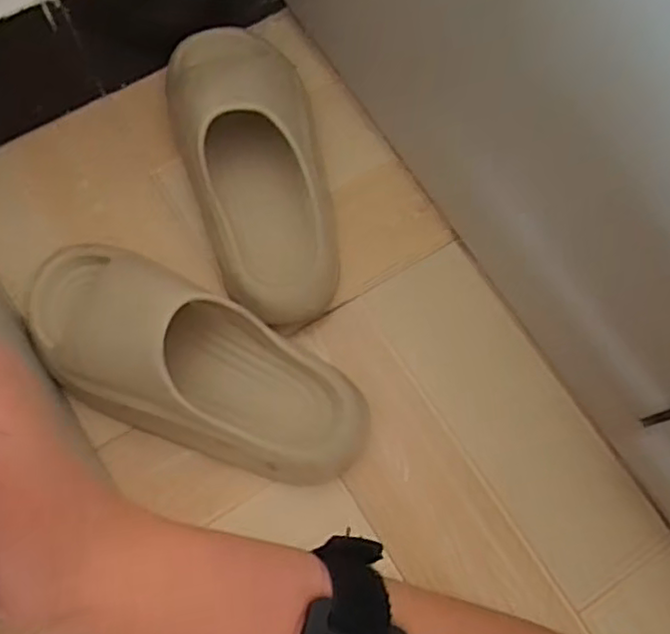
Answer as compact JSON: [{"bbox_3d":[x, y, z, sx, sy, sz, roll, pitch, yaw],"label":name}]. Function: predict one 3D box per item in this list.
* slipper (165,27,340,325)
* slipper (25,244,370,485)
[{"bbox_3d":[-0.066,-0.133,0.565,0.118,0.087,0.279,-15,73,-6],"label":"slipper"},{"bbox_3d":[-0.116,0.038,0.513,0.286,0.084,0.107,28,74,8],"label":"slipper"}]

